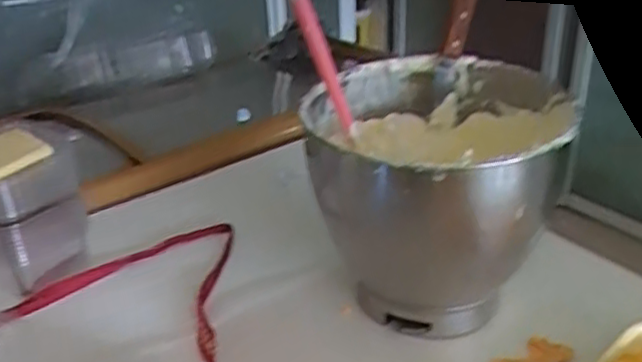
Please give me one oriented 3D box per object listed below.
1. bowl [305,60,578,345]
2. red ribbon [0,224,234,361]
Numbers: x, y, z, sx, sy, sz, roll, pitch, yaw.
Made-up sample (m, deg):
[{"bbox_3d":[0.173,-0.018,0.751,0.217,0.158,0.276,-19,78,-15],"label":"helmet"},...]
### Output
[{"bbox_3d":[0.103,0.024,0.675,0.225,0.223,0.234,-2,30,1],"label":"bowl"},{"bbox_3d":[-0.243,0.112,0.753,0.303,0.024,0.243,0,25,5],"label":"red ribbon"}]

